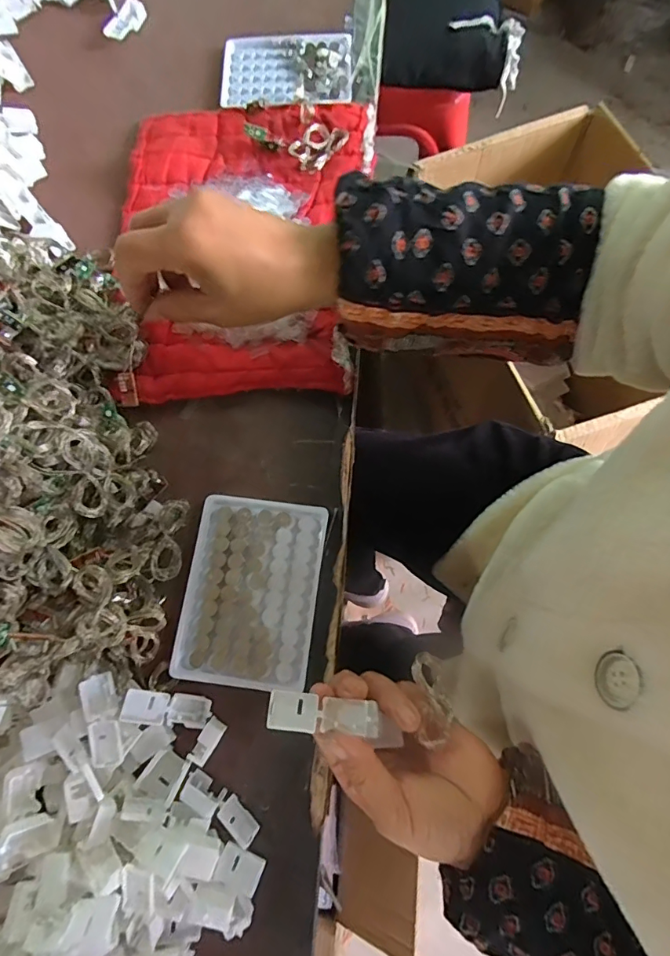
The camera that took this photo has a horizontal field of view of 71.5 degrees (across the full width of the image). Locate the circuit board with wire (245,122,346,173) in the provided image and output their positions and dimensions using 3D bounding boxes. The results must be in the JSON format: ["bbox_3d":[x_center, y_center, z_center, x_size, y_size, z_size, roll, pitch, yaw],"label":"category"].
[{"bbox_3d":[-0.036,-0.323,0.438,0.083,0.018,0.052,28,78,9],"label":"circuit board with wire"}]

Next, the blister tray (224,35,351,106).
[{"bbox_3d":[-0.049,-0.414,0.470,0.130,0.011,0.094,0,75,2],"label":"blister tray"}]

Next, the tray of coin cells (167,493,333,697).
[{"bbox_3d":[-0.062,0.080,0.338,0.097,0.013,0.129,7,75,4],"label":"tray of coin cells"}]

